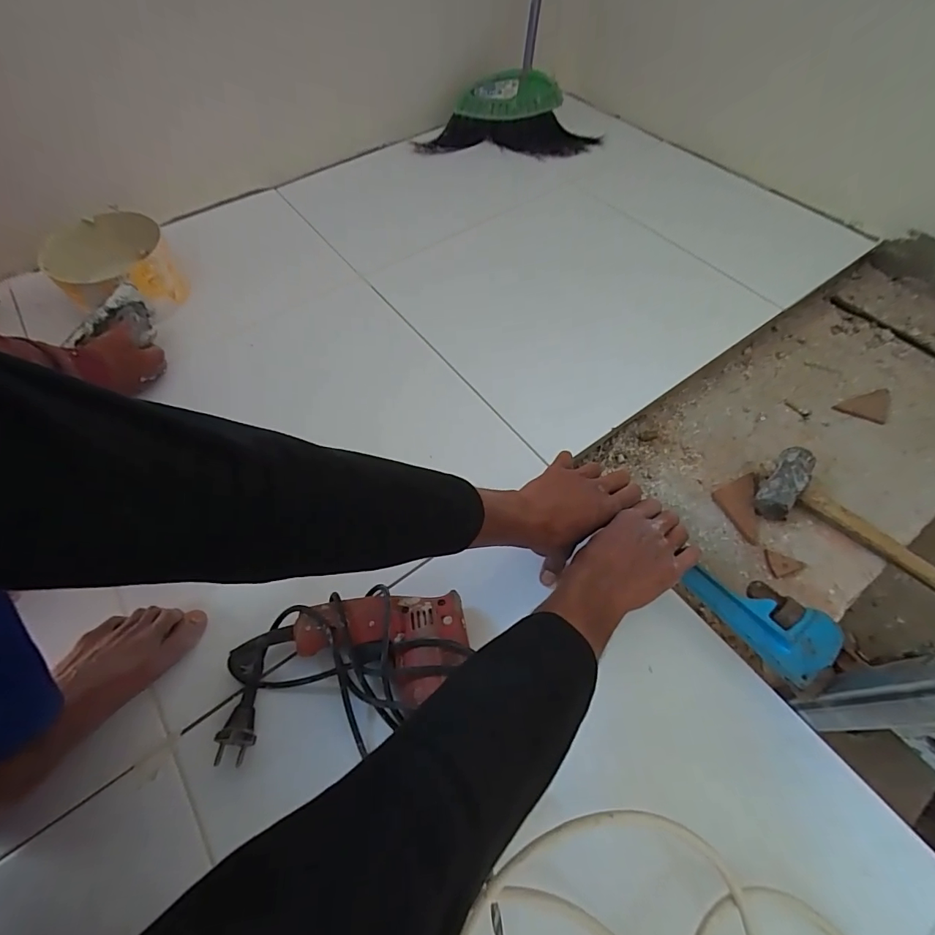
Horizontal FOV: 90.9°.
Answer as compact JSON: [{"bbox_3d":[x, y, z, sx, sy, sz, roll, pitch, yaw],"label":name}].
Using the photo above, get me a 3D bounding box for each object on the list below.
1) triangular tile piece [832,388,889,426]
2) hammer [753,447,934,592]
[{"bbox_3d":[0.628,-0.091,0.716,0.102,0.005,0.051,-15,59,-9],"label":"triangular tile piece"},{"bbox_3d":[0.513,0.074,0.584,0.268,0.041,0.108,30,63,18],"label":"hammer"}]

